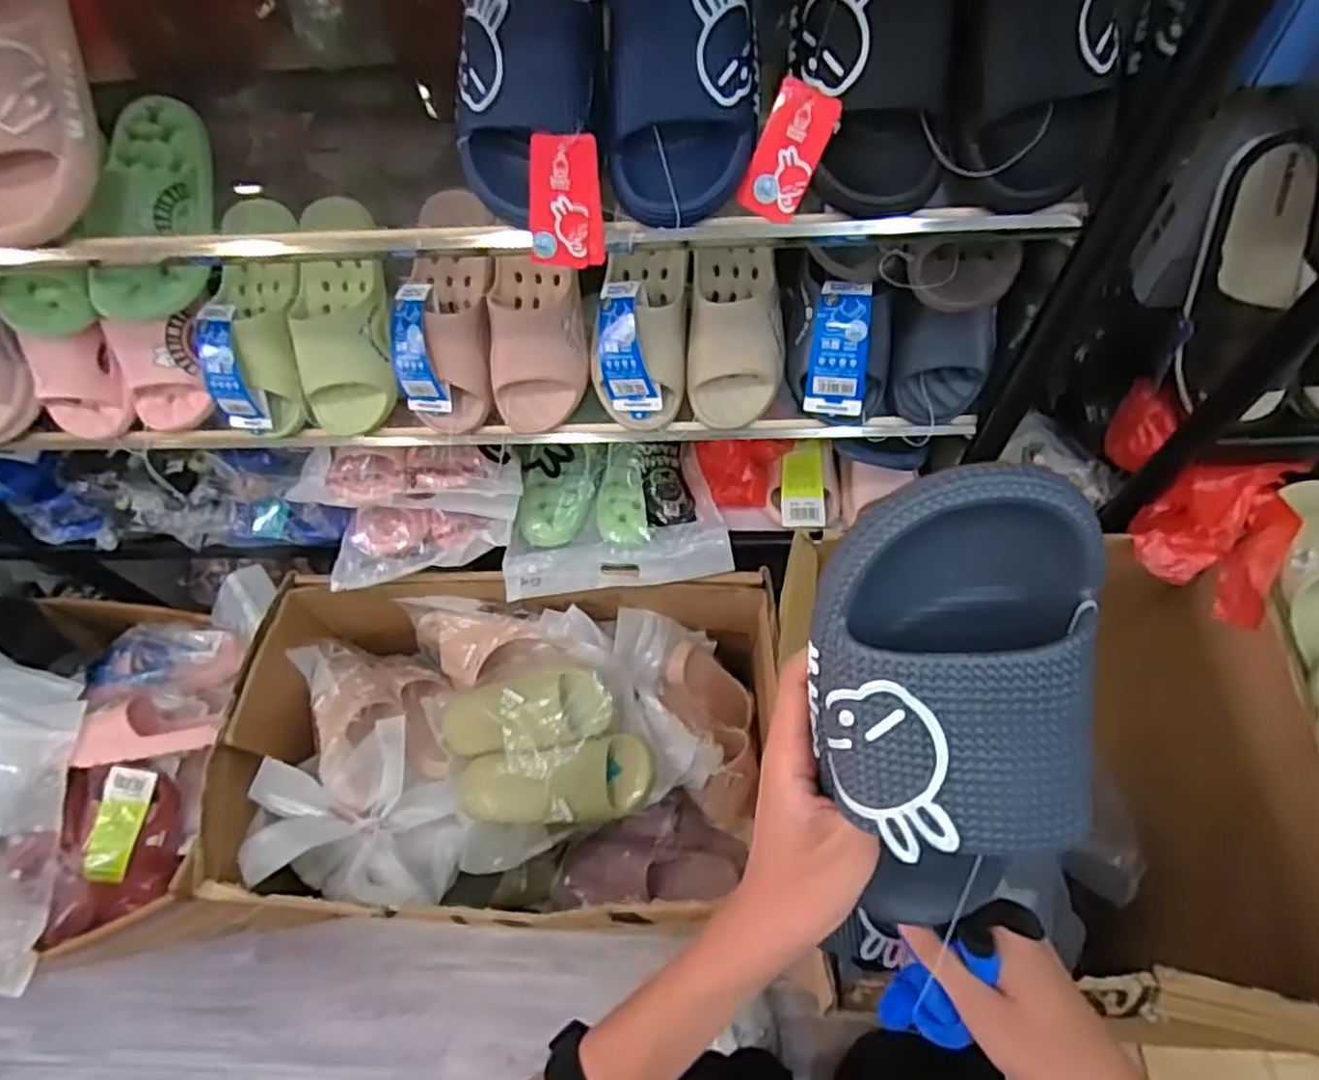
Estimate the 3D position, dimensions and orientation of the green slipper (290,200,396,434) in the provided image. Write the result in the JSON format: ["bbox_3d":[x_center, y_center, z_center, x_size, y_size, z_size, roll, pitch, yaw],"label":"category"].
[{"bbox_3d":[-0.345,-0.245,0.800,0.102,0.059,0.248,-1,95,3],"label":"green slipper"}]

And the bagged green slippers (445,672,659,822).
[{"bbox_3d":[-0.163,0.284,0.996,0.301,0.120,0.187,4,62,6],"label":"bagged green slippers"}]

